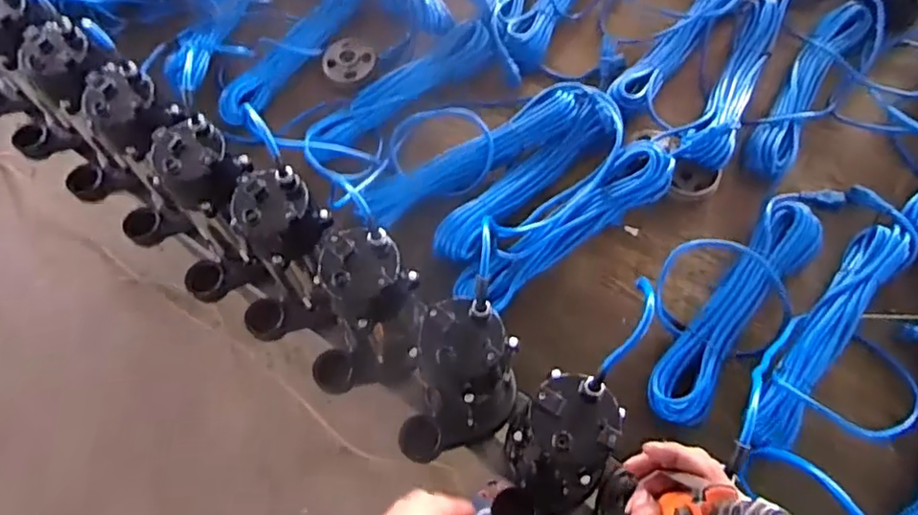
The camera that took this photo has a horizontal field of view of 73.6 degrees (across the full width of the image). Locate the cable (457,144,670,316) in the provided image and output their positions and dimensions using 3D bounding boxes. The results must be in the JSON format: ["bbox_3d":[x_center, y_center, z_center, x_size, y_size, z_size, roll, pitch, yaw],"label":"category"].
[{"bbox_3d":[0.148,-0.042,0.850,0.334,0.091,0.090,-37,71,-11],"label":"cable"}]

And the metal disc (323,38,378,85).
[{"bbox_3d":[-0.181,-0.328,1.019,0.083,0.007,0.089,-1,68,3],"label":"metal disc"}]

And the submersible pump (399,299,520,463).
[{"bbox_3d":[-0.005,0.155,0.686,0.105,0.234,0.149,23,71,12],"label":"submersible pump"}]

